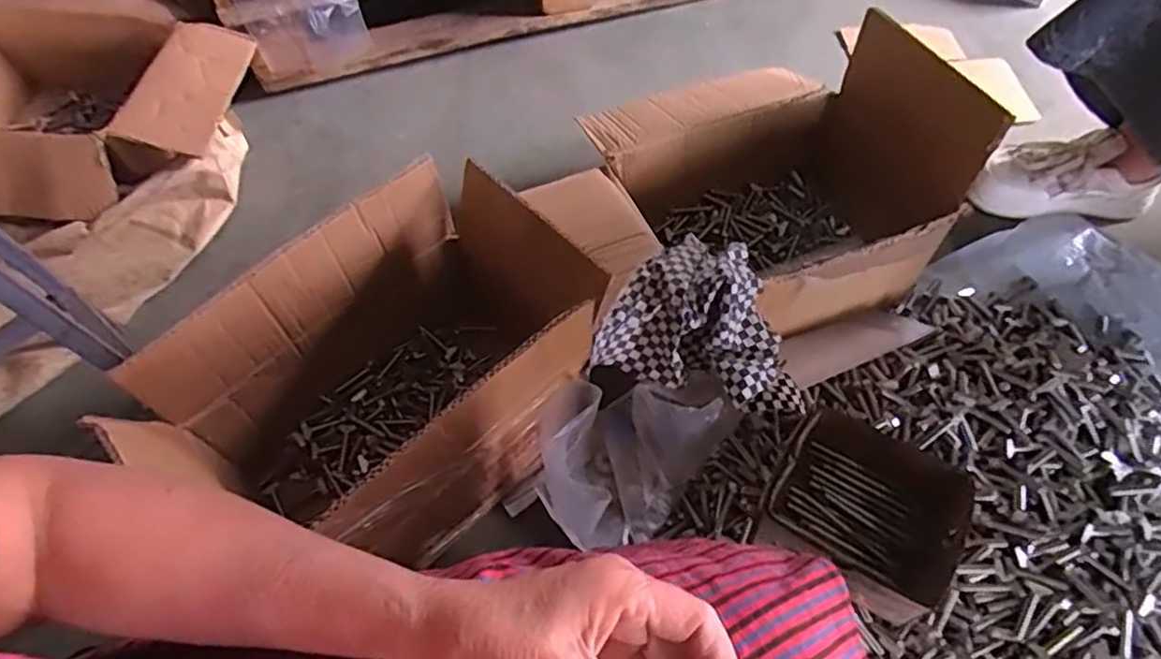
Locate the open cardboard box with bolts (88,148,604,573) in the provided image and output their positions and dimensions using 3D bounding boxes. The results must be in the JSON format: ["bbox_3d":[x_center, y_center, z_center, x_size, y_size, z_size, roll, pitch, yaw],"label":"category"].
[{"bbox_3d":[-0.180,0.053,0.654,0.362,0.254,0.264,-39,66,-20],"label":"open cardboard box with bolts"}]

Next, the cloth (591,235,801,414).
[{"bbox_3d":[0.120,-0.009,0.673,0.216,0.110,0.186,0,59,1],"label":"cloth"}]

